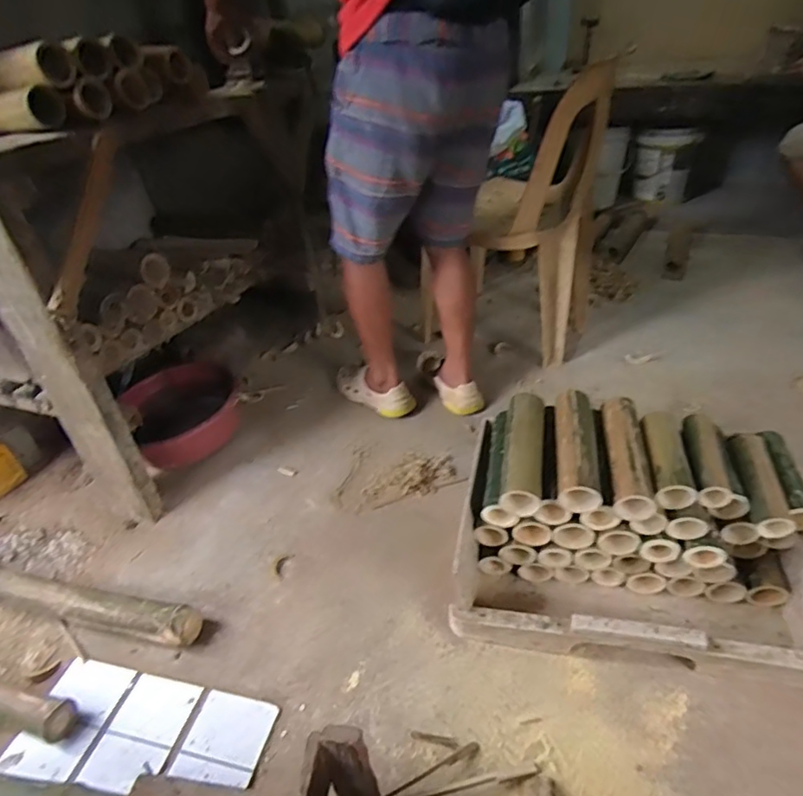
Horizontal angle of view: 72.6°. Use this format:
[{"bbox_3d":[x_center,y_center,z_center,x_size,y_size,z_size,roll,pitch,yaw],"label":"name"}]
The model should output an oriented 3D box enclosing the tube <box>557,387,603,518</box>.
[{"bbox_3d":[0.305,0.084,0.959,0.066,0.075,0.225,3,35,11],"label":"tube"}]

